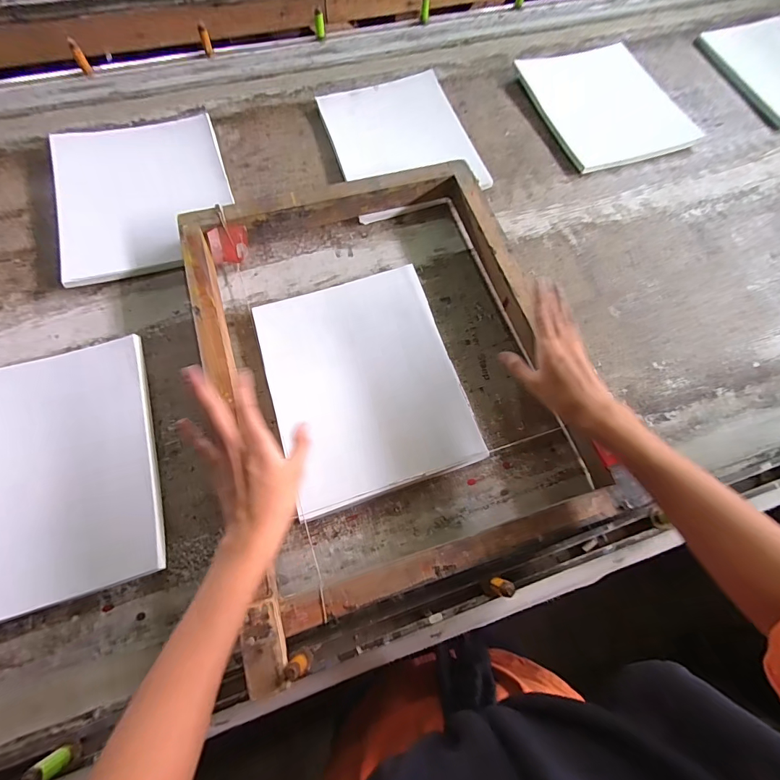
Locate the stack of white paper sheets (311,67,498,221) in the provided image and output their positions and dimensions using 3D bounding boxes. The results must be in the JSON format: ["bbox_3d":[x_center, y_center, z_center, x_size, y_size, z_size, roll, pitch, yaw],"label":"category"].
[{"bbox_3d":[0.017,-0.395,0.645,0.206,0.013,0.268,-19,72,-4],"label":"stack of white paper sheets"}]

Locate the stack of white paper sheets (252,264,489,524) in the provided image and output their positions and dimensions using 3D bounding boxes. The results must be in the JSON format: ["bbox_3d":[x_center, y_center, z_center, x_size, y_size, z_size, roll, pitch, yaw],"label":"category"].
[{"bbox_3d":[-0.032,-0.013,0.491,0.214,0.019,0.270,-17,71,-6],"label":"stack of white paper sheets"}]

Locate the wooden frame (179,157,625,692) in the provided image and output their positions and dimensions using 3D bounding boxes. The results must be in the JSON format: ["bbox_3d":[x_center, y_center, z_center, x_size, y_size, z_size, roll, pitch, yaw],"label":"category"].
[{"bbox_3d":[-0.002,-0.036,0.473,0.396,0.052,0.523,-16,68,-9],"label":"wooden frame"}]

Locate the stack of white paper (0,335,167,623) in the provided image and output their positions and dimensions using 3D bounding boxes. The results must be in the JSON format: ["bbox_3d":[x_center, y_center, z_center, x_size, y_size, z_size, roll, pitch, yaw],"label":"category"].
[{"bbox_3d":[-0.373,0.090,0.427,0.234,0.030,0.264,-16,68,-9],"label":"stack of white paper"}]

